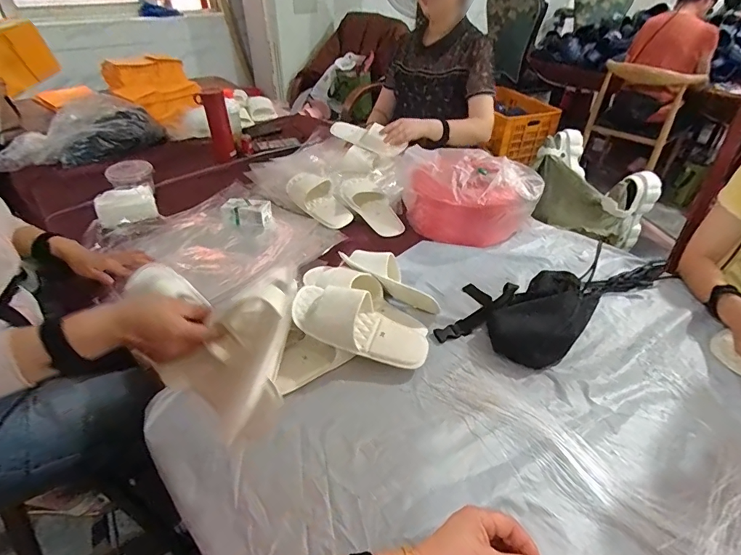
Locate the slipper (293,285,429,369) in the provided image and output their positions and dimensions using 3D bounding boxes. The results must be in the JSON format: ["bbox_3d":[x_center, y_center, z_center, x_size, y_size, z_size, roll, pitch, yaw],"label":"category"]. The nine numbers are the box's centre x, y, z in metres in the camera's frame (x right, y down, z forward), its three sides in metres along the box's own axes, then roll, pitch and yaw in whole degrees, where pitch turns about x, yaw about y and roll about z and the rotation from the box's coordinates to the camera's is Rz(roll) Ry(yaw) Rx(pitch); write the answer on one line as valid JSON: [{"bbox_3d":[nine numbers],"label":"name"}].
[{"bbox_3d":[-0.013,0.075,0.697,0.227,0.072,0.096,25,43,-3],"label":"slipper"}]

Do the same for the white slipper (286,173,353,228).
[{"bbox_3d":[-0.136,-0.209,1.113,0.231,0.057,0.105,42,56,19],"label":"white slipper"}]

